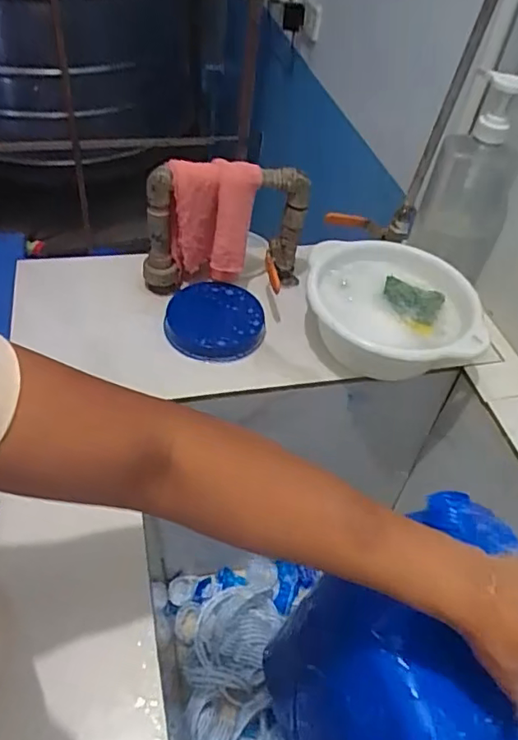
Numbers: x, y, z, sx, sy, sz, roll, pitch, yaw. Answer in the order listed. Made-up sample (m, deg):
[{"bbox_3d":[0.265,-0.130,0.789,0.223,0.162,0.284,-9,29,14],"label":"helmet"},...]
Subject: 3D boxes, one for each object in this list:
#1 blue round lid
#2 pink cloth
[{"bbox_3d":[-0.055,-0.061,0.682,0.119,0.030,0.114,4,48,-4],"label":"blue round lid"},{"bbox_3d":[-0.057,-0.172,0.665,0.090,0.157,0.053,12,48,4],"label":"pink cloth"}]

